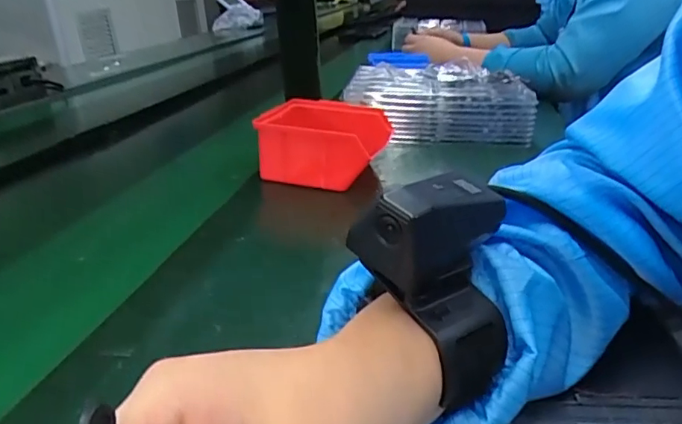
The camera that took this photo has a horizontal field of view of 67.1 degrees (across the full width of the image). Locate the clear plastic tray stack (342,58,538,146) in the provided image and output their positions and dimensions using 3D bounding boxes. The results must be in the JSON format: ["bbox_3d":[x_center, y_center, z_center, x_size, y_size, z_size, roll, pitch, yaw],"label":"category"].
[{"bbox_3d":[0.145,-0.170,0.774,0.262,0.085,0.226,2,27,11],"label":"clear plastic tray stack"}]

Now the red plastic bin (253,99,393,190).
[{"bbox_3d":[-0.019,-0.080,0.595,0.137,0.068,0.130,6,27,10],"label":"red plastic bin"}]

